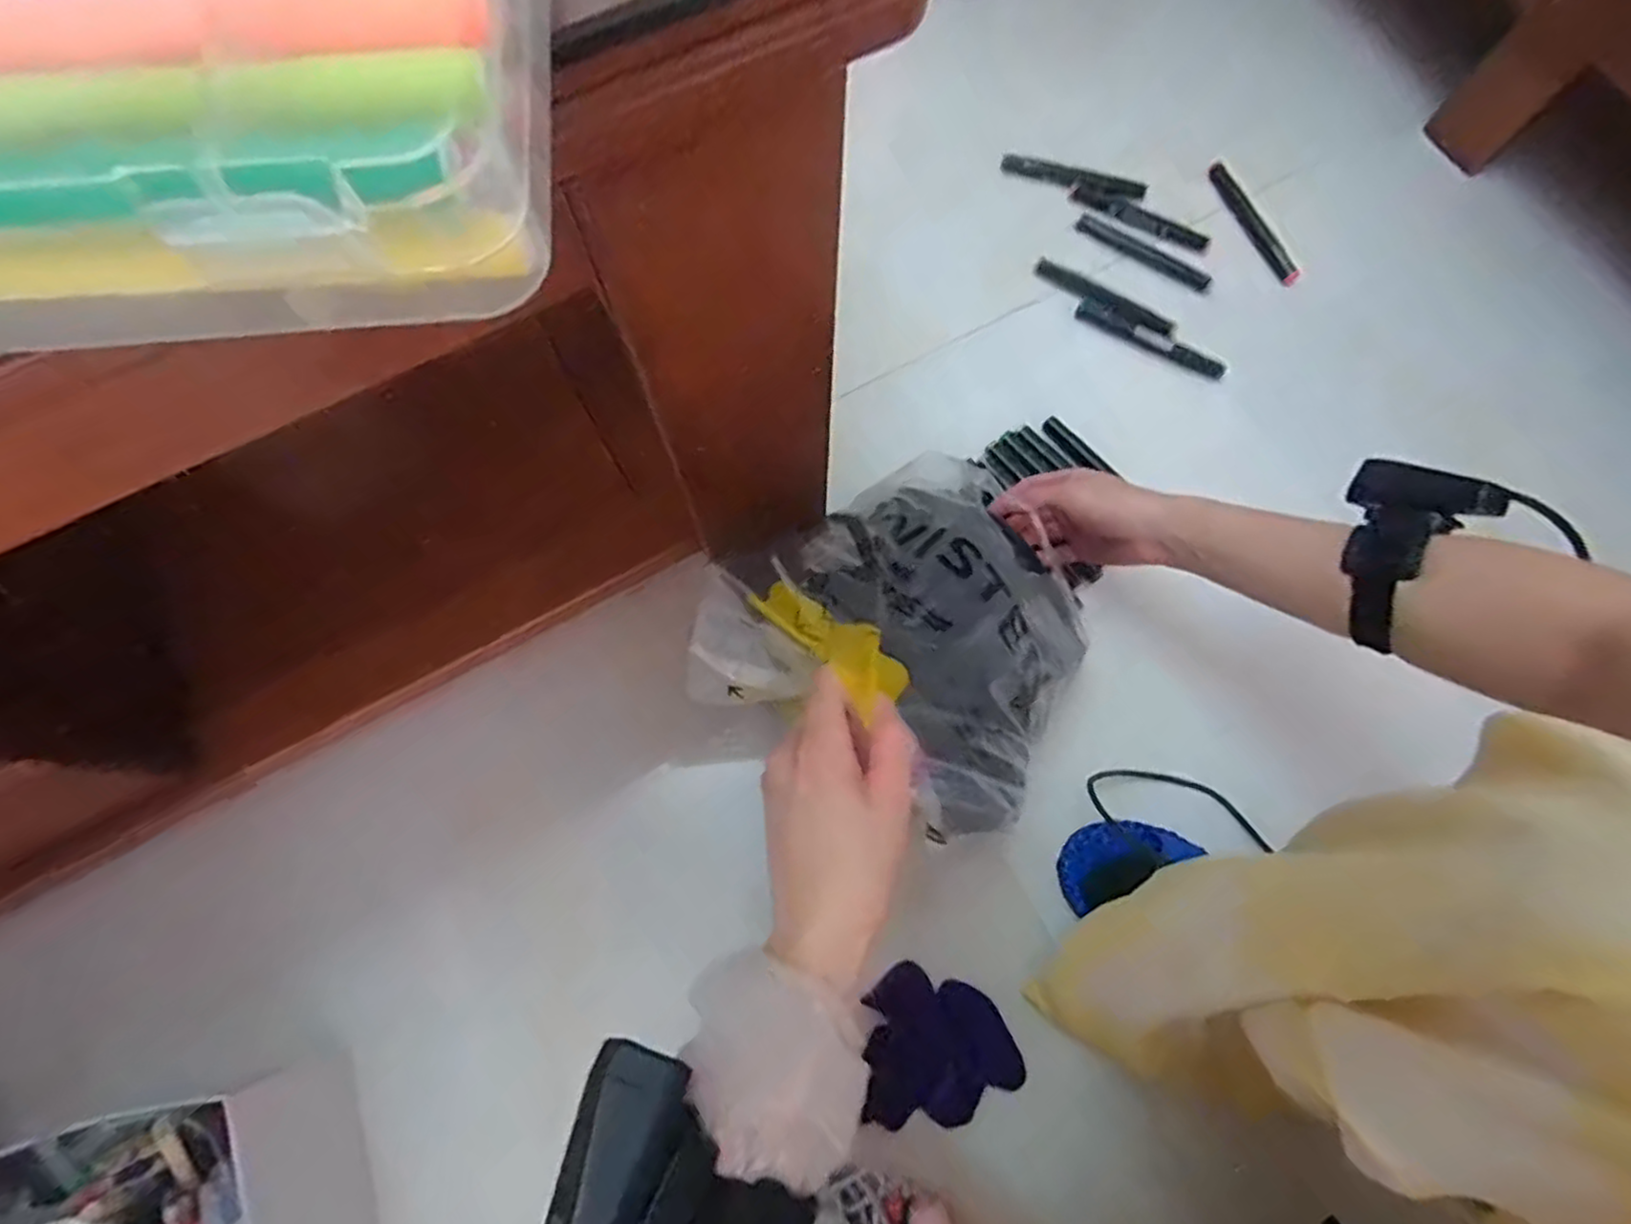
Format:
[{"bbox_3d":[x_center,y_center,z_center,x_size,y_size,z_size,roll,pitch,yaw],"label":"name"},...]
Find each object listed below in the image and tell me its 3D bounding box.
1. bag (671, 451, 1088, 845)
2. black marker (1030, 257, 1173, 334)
[{"bbox_3d":[0.055,0.023,0.469,0.311,0.100,0.207,-36,93,-45],"label":"bag"},{"bbox_3d":[0.287,-0.314,0.723,0.145,0.010,0.021,33,77,9],"label":"black marker"}]

